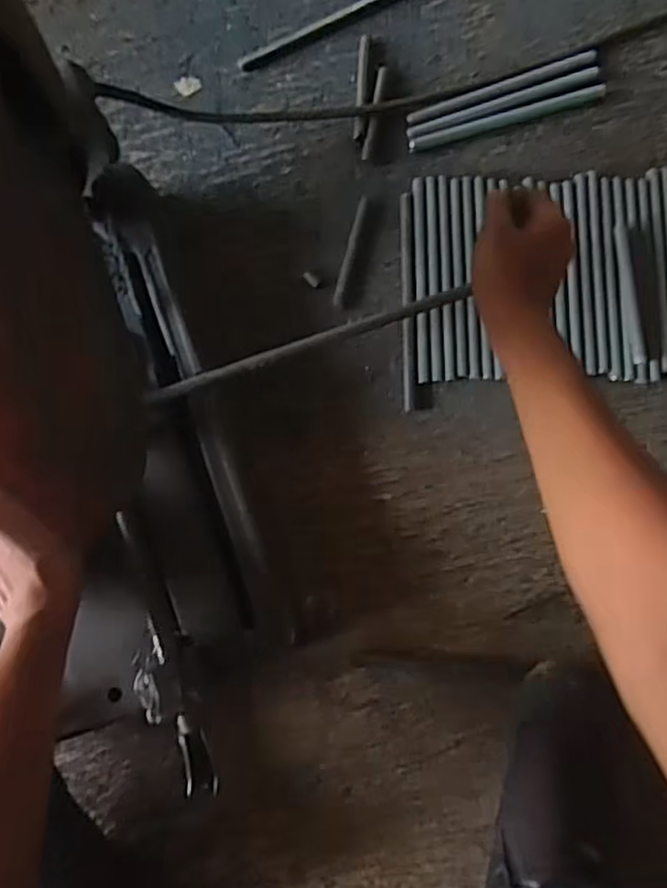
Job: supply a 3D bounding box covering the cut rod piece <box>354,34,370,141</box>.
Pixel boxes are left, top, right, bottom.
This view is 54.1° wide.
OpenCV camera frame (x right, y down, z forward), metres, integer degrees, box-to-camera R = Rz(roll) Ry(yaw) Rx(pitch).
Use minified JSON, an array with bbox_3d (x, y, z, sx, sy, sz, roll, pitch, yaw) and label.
[{"bbox_3d":[0.029,-0.355,0.651,0.011,0.009,0.112,4,82,0],"label":"cut rod piece"}]

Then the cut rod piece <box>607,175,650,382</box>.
[{"bbox_3d":[0.276,-0.141,0.610,0.013,0.008,0.134,-5,82,-2],"label":"cut rod piece"}]

